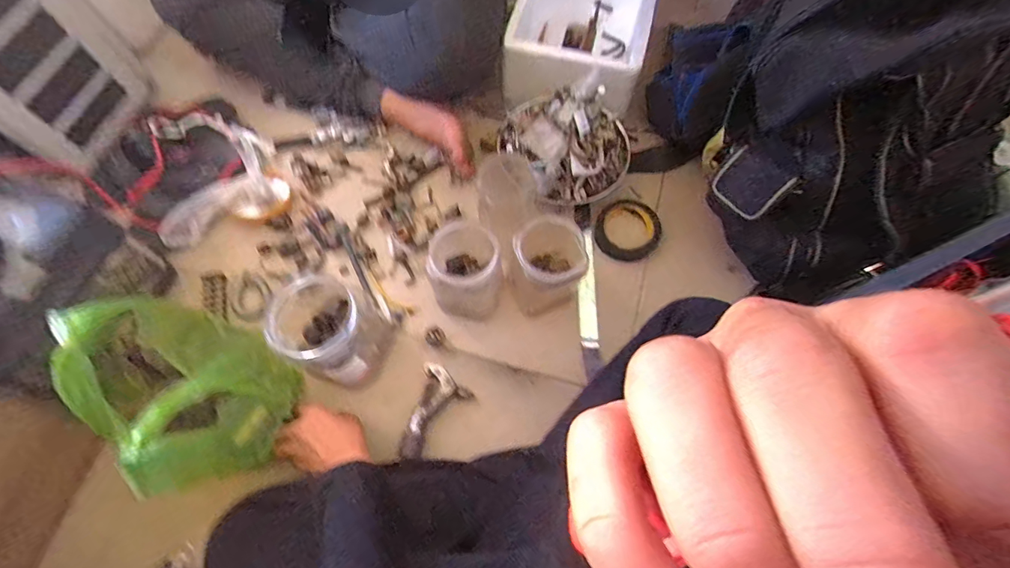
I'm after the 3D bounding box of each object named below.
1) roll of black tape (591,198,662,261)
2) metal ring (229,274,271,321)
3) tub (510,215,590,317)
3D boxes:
[{"bbox_3d":[0.206,-0.089,0.734,0.117,0.028,0.099,-34,72,-14],"label":"roll of black tape"},{"bbox_3d":[-0.395,0.020,0.702,0.058,0.004,0.070,9,67,2],"label":"metal ring"},{"bbox_3d":[0.059,-0.029,0.660,0.104,0.129,0.117,1,67,-1],"label":"tub"}]

